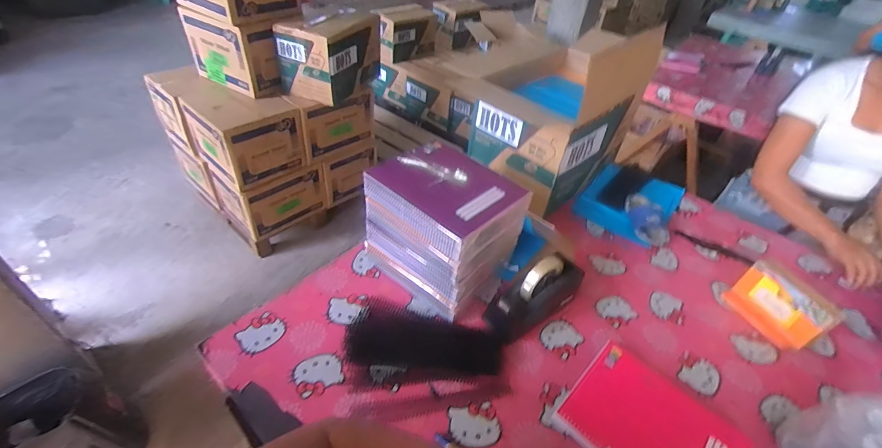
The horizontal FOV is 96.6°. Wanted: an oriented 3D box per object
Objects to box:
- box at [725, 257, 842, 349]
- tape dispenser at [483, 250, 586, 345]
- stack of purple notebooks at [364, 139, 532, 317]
[{"bbox_3d":[0.703,0.168,0.820,0.068,0.111,0.167,-12,45,-21],"label":"box"},{"bbox_3d":[0.187,0.142,0.782,0.219,0.143,0.076,-29,52,-19],"label":"tape dispenser"},{"bbox_3d":[0.001,0.008,0.812,0.256,0.237,0.203,33,48,27],"label":"stack of purple notebooks"}]

